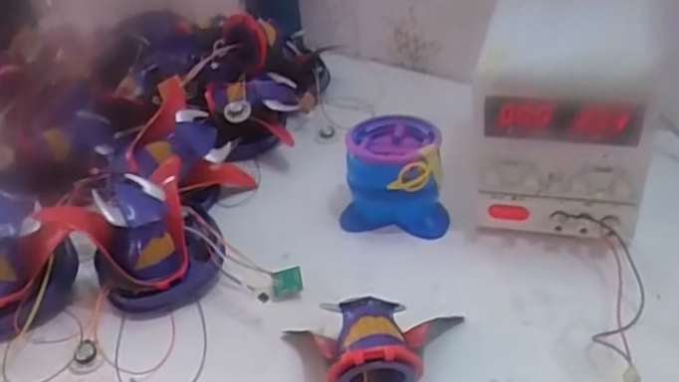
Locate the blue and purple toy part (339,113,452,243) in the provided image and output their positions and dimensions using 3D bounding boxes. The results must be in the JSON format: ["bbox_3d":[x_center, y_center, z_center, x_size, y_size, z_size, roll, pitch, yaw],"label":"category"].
[{"bbox_3d":[0.046,-0.010,0.585,0.094,0.080,0.074,-6,36,3],"label":"blue and purple toy part"}]

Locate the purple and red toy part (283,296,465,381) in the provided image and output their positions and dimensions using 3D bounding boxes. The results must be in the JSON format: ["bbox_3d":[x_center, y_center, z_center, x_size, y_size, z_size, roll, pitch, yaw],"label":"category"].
[{"bbox_3d":[0.025,0.110,0.440,0.101,0.055,0.056,-1,37,9],"label":"purple and red toy part"}]

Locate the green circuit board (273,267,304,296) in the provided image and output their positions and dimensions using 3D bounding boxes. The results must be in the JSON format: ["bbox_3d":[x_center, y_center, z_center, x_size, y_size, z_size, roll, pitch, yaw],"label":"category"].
[{"bbox_3d":[-0.042,0.073,0.534,0.024,0.004,0.021,-13,62,2],"label":"green circuit board"}]

